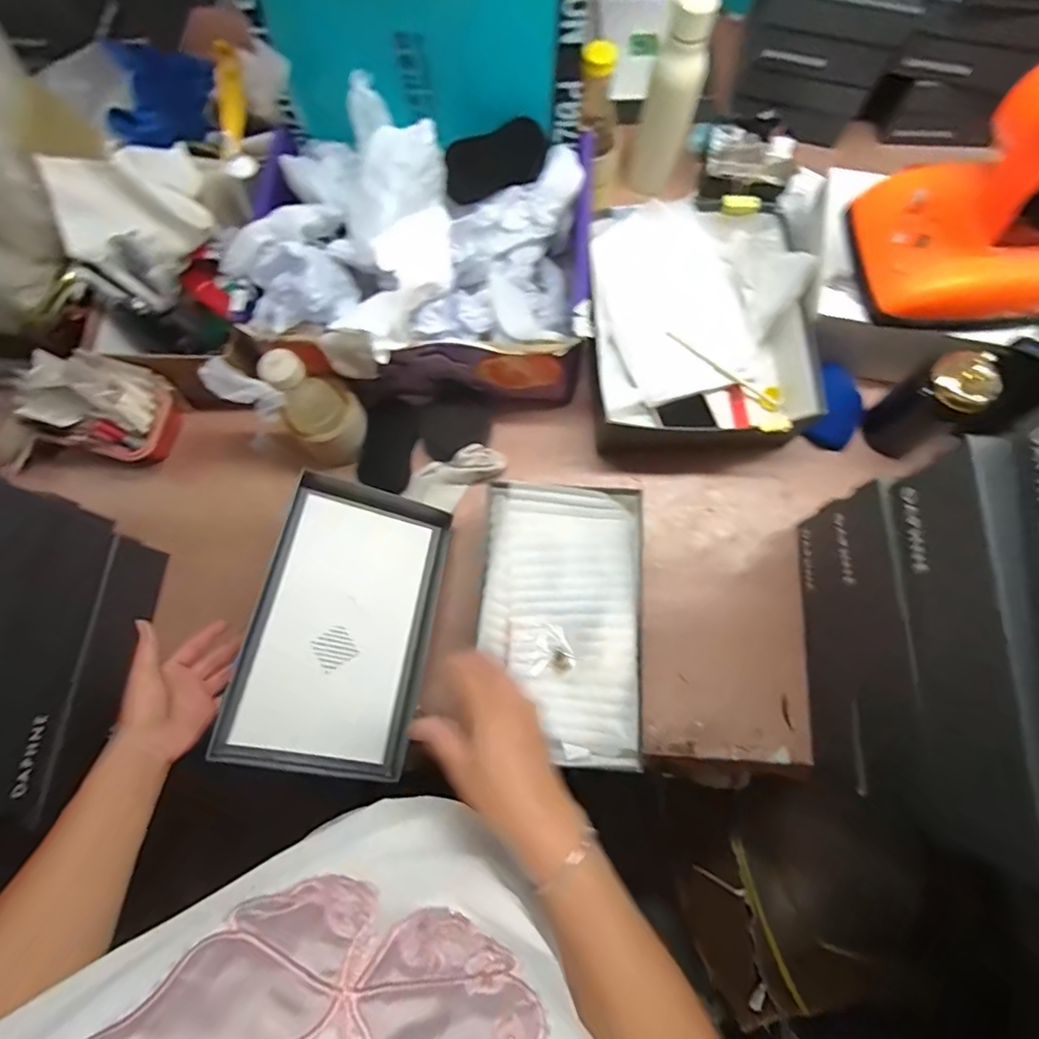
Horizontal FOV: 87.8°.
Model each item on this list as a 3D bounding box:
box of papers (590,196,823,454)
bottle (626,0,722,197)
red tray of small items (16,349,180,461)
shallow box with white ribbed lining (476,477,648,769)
[{"bbox_3d":[0.225,-0.251,0.703,0.284,0.107,0.317,2,75,2],"label":"box of papers"},{"bbox_3d":[0.198,-0.552,0.718,0.065,0.225,0.056,34,79,10],"label":"bottle"},{"bbox_3d":[-0.535,-0.144,0.683,0.164,0.104,0.113,15,76,6],"label":"red tray of small items"},{"bbox_3d":[0.045,0.102,0.577,0.167,0.033,0.285,4,75,3],"label":"shallow box with white ribbed lining"}]

